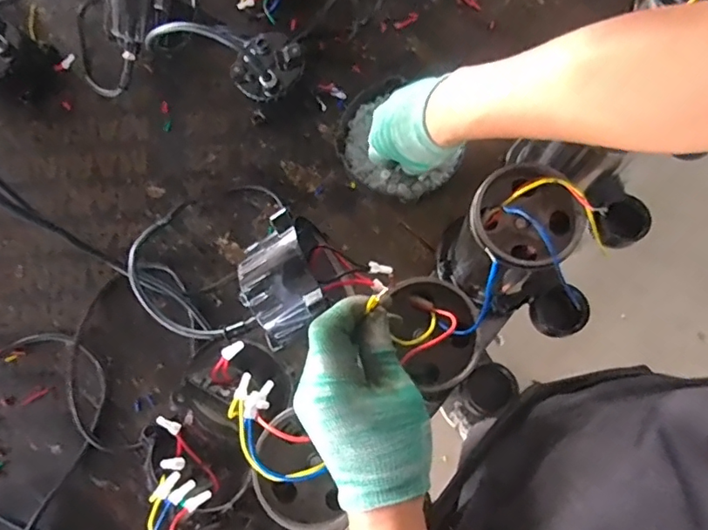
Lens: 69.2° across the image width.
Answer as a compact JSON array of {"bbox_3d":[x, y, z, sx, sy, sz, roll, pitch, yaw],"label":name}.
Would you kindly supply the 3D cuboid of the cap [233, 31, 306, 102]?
[{"bbox_3d":[-0.102,-0.234,0.595,0.076,0.037,0.078,33,80,9],"label":"cap"}]

